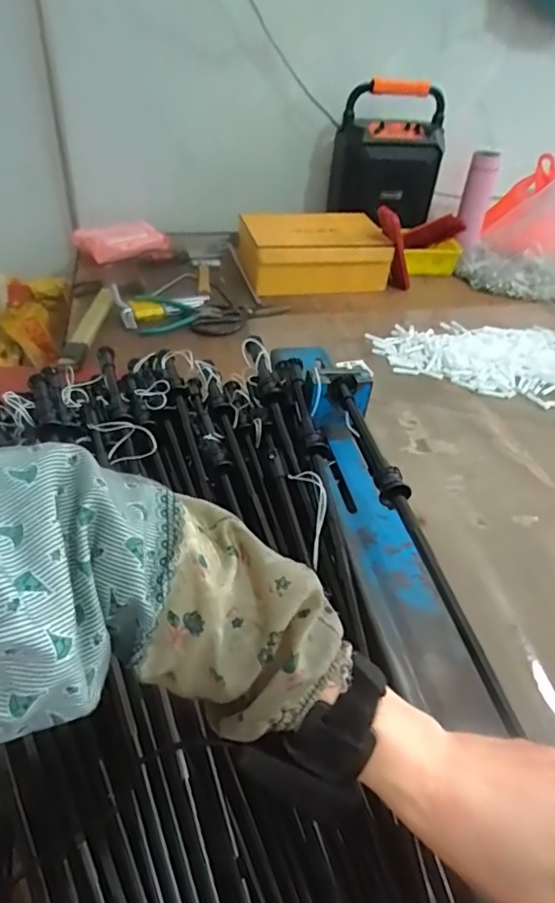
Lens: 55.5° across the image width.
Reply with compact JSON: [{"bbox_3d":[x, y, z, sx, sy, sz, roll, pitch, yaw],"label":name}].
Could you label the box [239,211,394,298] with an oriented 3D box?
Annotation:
[{"bbox_3d":[0.069,-0.408,1.084,0.300,0.114,0.187,-2,42,-8],"label":"box"}]

